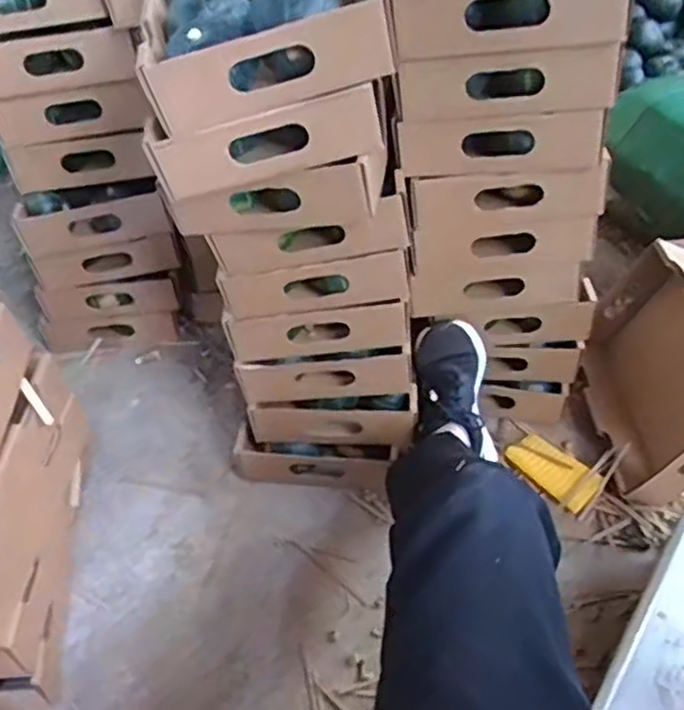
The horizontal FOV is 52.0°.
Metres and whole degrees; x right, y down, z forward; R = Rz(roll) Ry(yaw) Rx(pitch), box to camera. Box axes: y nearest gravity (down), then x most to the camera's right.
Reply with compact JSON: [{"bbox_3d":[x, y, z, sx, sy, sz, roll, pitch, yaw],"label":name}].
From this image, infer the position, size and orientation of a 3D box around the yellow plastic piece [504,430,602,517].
[{"bbox_3d":[0.298,0.158,0.980,0.070,0.019,0.123,-31,51,-27],"label":"yellow plastic piece"}]

